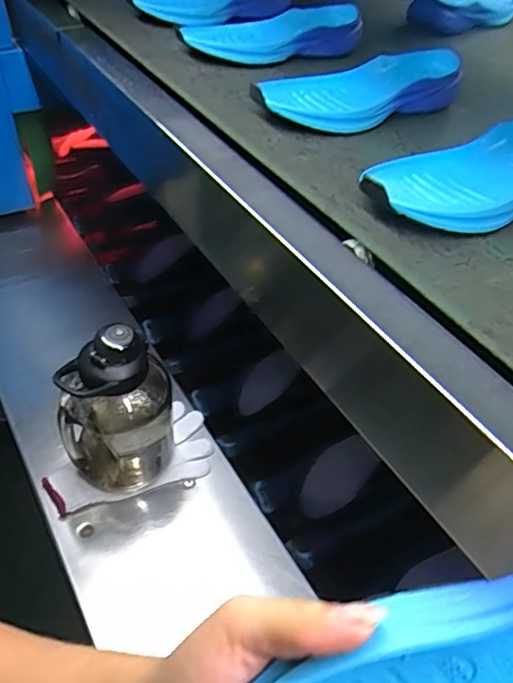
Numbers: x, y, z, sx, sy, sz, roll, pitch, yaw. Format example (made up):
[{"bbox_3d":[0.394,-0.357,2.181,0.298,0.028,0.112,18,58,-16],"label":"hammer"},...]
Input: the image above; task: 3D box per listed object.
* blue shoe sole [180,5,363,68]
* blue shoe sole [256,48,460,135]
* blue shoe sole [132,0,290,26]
[{"bbox_3d":[0.028,-0.385,0.685,0.232,0.036,0.081,-10,50,-10],"label":"blue shoe sole"},{"bbox_3d":[0.115,-0.271,0.585,0.233,0.031,0.084,-25,54,-22],"label":"blue shoe sole"},{"bbox_3d":[-0.050,-0.474,0.762,0.238,0.042,0.079,-28,55,-24],"label":"blue shoe sole"}]

